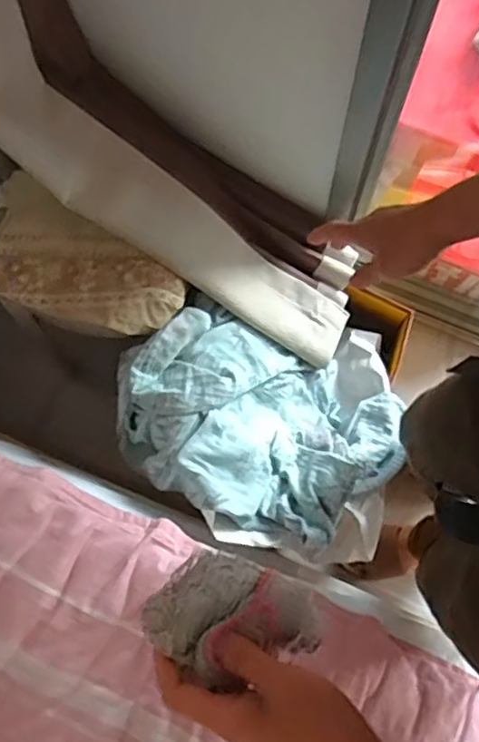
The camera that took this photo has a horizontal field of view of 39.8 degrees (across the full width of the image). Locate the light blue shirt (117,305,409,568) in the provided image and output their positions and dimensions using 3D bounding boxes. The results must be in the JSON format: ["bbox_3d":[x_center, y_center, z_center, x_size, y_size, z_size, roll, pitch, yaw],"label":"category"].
[{"bbox_3d":[0.029,0.075,1.023,0.447,0.170,0.363,13,80,3],"label":"light blue shirt"}]

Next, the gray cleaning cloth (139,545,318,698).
[{"bbox_3d":[-0.002,0.164,0.435,0.109,0.065,0.073,17,77,5],"label":"gray cleaning cloth"}]

